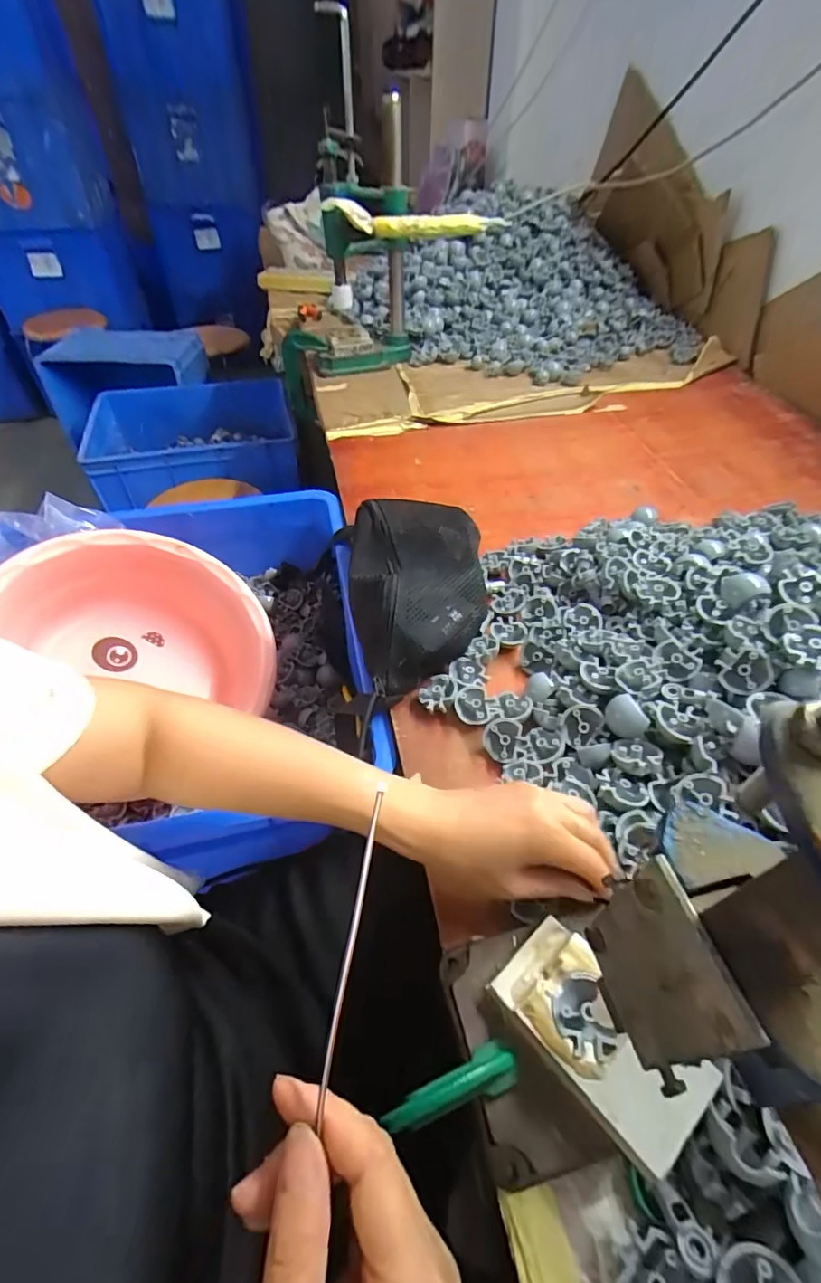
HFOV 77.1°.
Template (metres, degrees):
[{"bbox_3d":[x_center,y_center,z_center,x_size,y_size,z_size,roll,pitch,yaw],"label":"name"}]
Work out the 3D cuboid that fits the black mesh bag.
[{"bbox_3d":[0.004,-0.061,0.545,0.136,0.076,0.259,-2,48,-4],"label":"black mesh bag"}]

